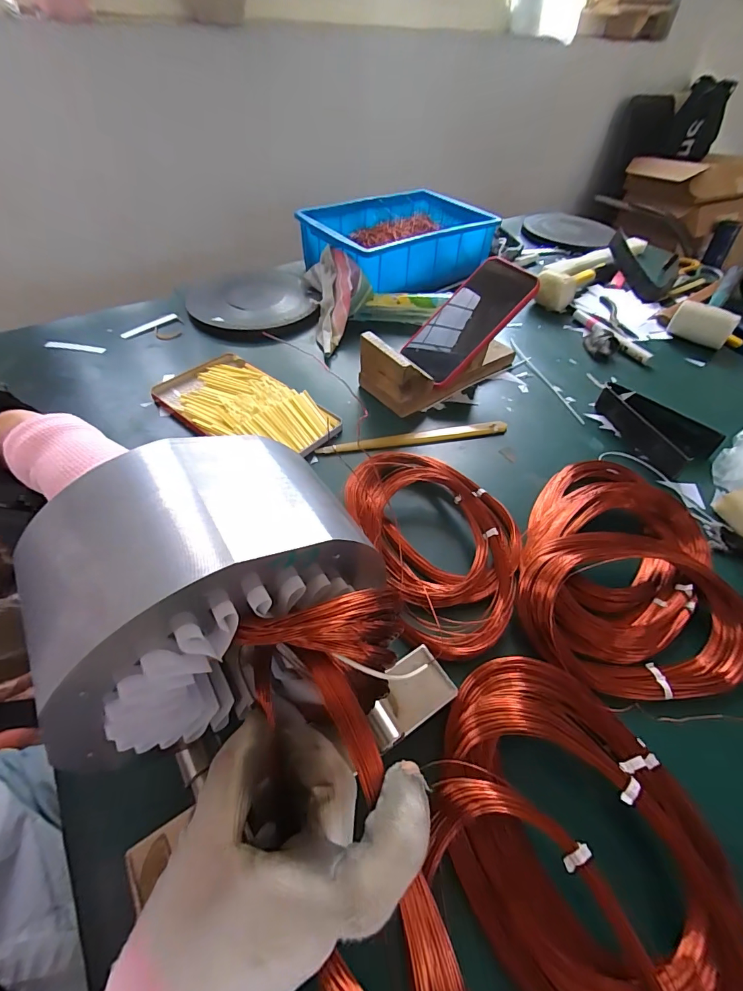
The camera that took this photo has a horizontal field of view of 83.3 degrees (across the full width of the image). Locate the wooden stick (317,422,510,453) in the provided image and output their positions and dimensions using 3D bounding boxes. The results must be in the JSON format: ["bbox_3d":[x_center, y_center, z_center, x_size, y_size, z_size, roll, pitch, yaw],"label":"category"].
[{"bbox_3d":[0.047,-0.065,0.461,0.212,0.006,0.018,-8,50,-9],"label":"wooden stick"}]

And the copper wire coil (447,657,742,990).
[{"bbox_3d":[0.111,0.182,0.232,0.134,0.026,0.173,-25,55,-22],"label":"copper wire coil"}]

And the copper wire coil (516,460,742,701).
[{"bbox_3d":[0.209,0.046,0.349,0.152,0.036,0.222,13,50,9],"label":"copper wire coil"}]

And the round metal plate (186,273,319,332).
[{"bbox_3d":[-0.186,-0.300,0.639,0.174,0.023,0.199,-14,51,-15],"label":"round metal plate"}]

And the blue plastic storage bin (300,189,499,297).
[{"bbox_3d":[0.044,-0.430,0.707,0.303,0.079,0.195,-33,58,-27],"label":"blue plastic storage bin"}]

